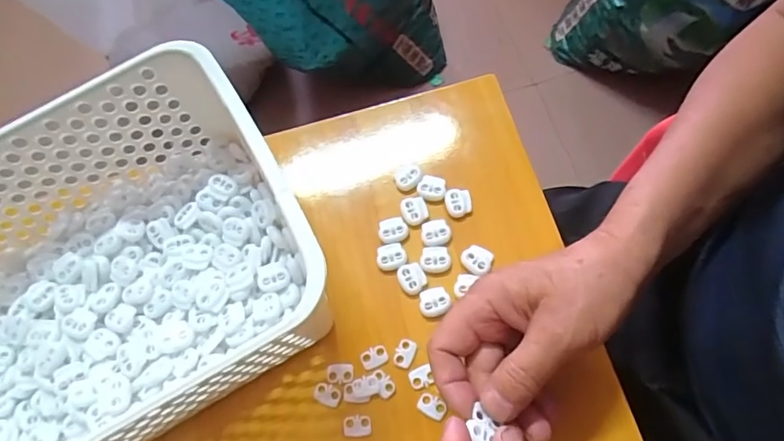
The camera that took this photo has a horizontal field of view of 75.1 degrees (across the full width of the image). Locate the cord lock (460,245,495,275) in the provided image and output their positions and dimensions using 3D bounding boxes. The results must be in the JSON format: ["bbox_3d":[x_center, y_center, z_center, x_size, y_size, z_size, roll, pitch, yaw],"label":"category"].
[{"bbox_3d":[0.061,0.027,0.365,0.020,0.005,0.020,-36,68,-8],"label":"cord lock"}]

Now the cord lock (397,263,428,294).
[{"bbox_3d":[0.014,0.041,0.366,0.019,0.004,0.021,-30,67,-5],"label":"cord lock"}]

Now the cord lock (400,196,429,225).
[{"bbox_3d":[0.017,-0.008,0.382,0.020,0.004,0.021,-11,67,3],"label":"cord lock"}]

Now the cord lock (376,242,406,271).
[{"bbox_3d":[-0.001,0.025,0.370,0.021,0.004,0.019,-19,67,-1],"label":"cord lock"}]

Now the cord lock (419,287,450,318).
[{"bbox_3d":[0.030,0.056,0.356,0.020,0.004,0.020,-8,67,4],"label":"cord lock"}]

